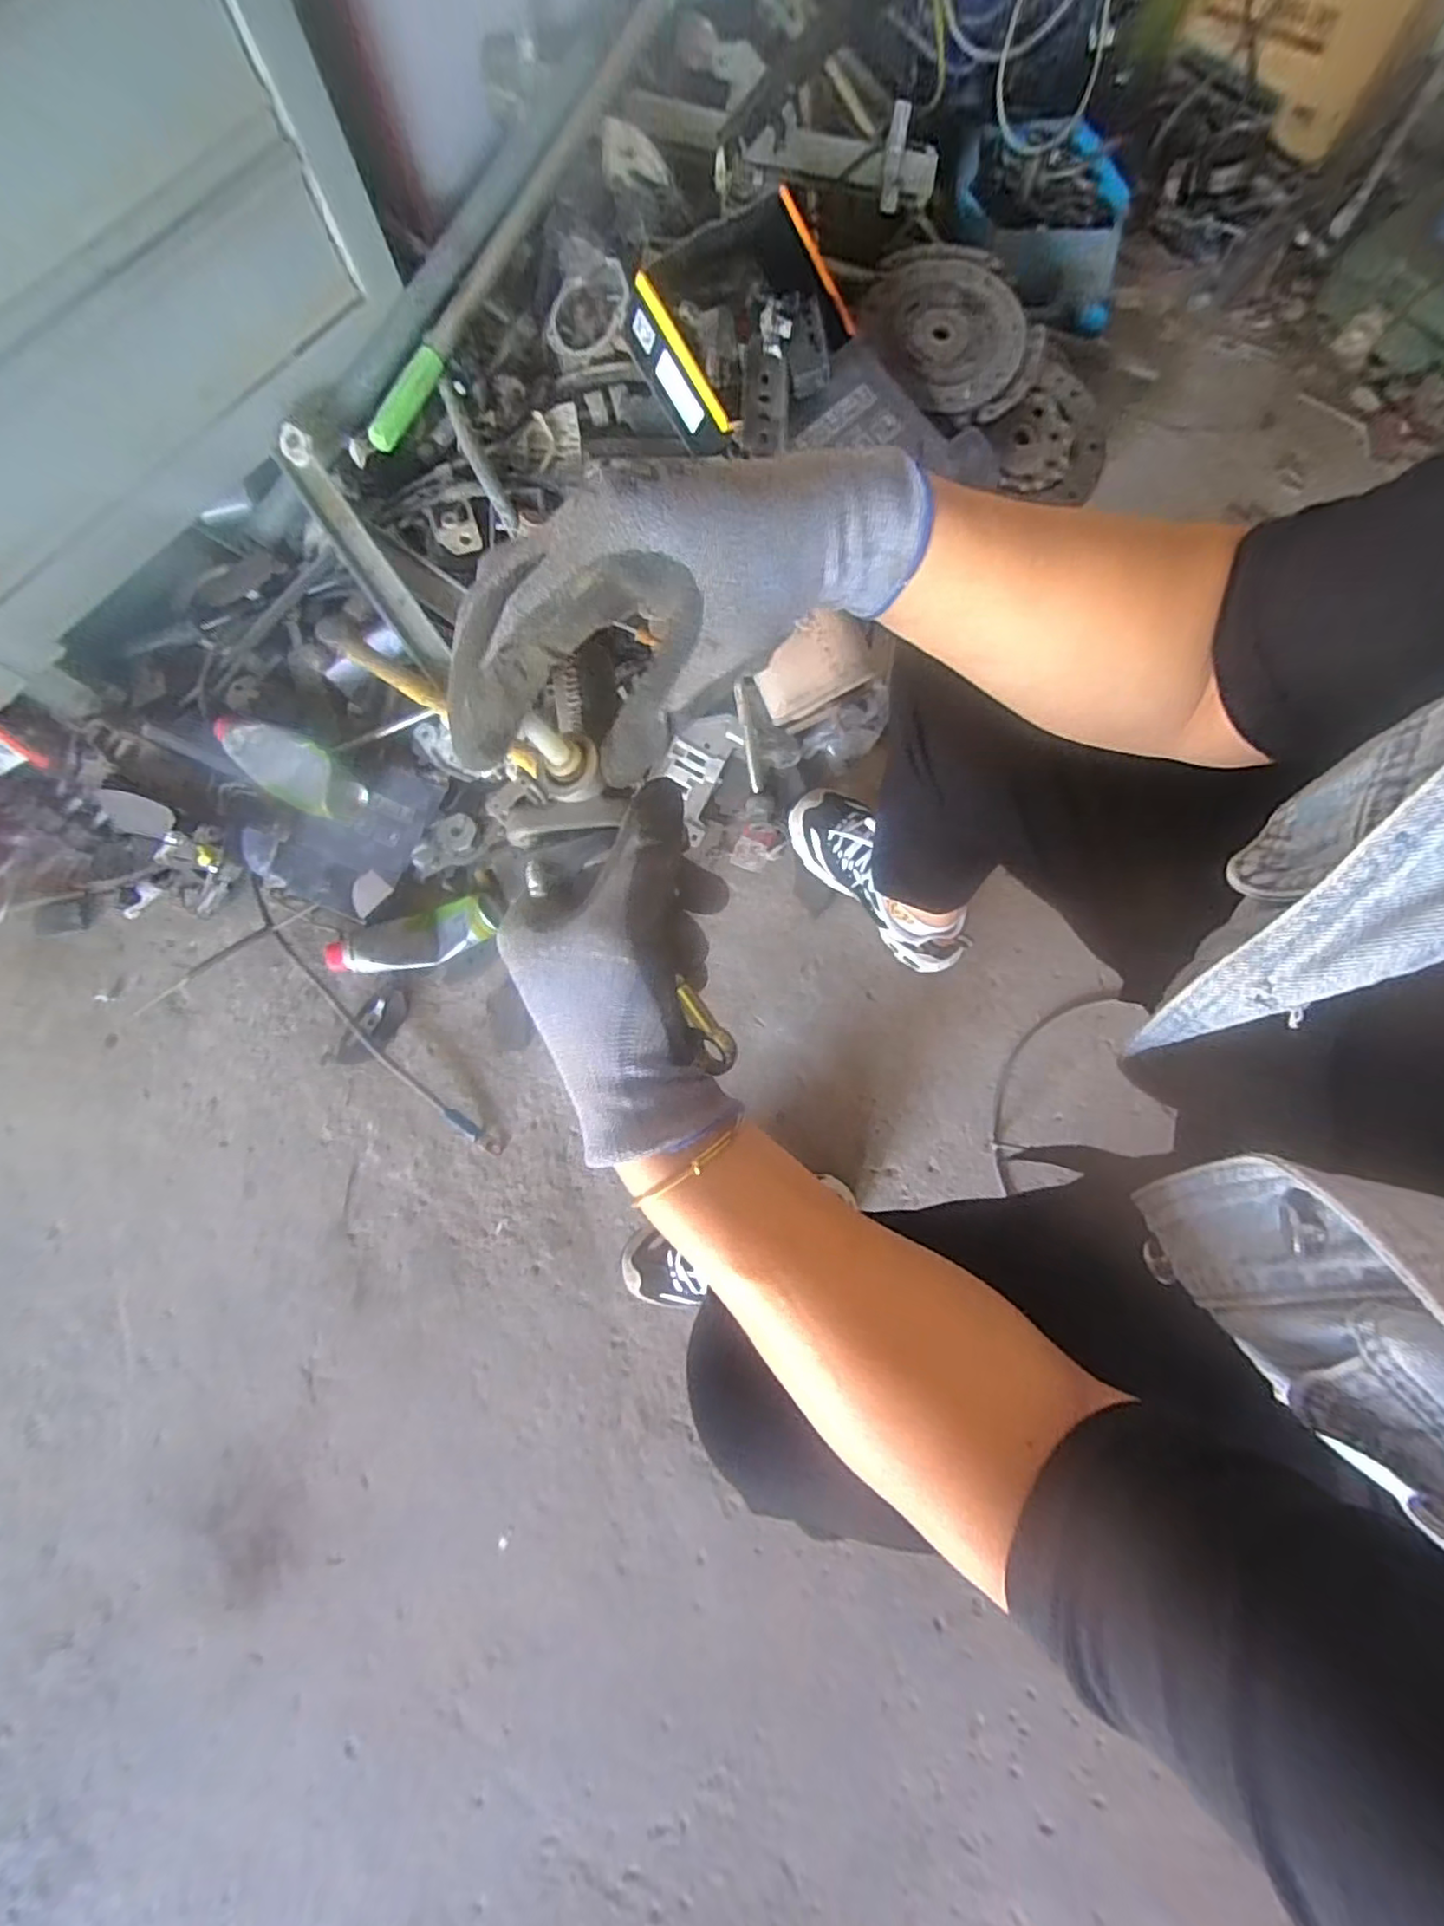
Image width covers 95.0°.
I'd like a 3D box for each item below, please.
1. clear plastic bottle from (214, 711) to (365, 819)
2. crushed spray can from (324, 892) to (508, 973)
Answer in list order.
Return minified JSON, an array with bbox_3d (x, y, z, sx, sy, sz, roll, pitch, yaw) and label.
[{"bbox_3d":[-0.510,-0.233,0.772,0.207,0.051,0.073,30,82,4],"label":"clear plastic bottle"},{"bbox_3d":[-0.371,-0.029,0.805,0.208,0.045,0.072,-16,82,-3],"label":"crushed spray can"}]

